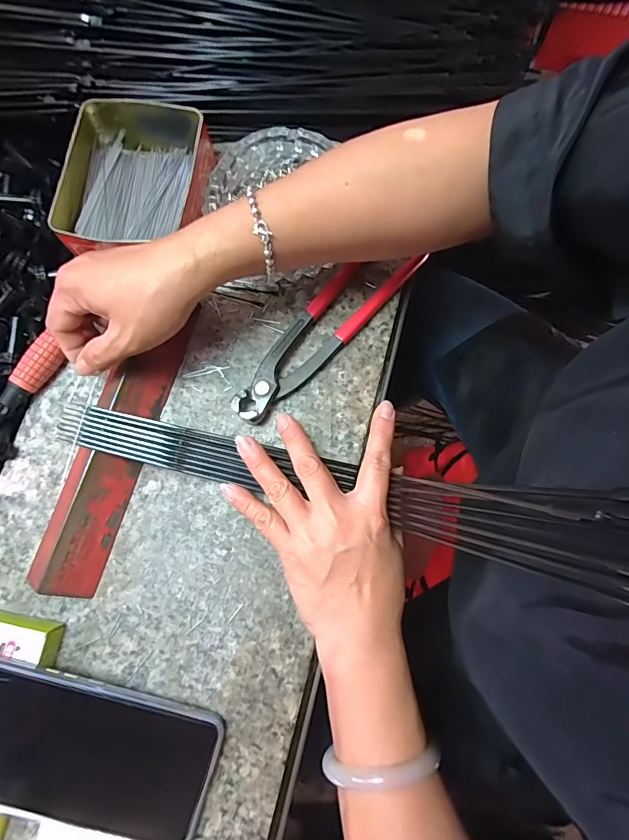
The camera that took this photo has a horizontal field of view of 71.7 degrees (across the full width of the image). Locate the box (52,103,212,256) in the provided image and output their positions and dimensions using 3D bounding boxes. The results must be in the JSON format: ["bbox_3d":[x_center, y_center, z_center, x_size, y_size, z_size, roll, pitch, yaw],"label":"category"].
[{"bbox_3d":[-0.138,-0.191,0.347,0.109,0.041,0.136,0,77,1],"label":"box"}]

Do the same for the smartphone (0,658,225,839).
[{"bbox_3d":[-0.142,0.205,0.267,0.157,0.010,0.076,18,82,-4],"label":"smartphone"}]

